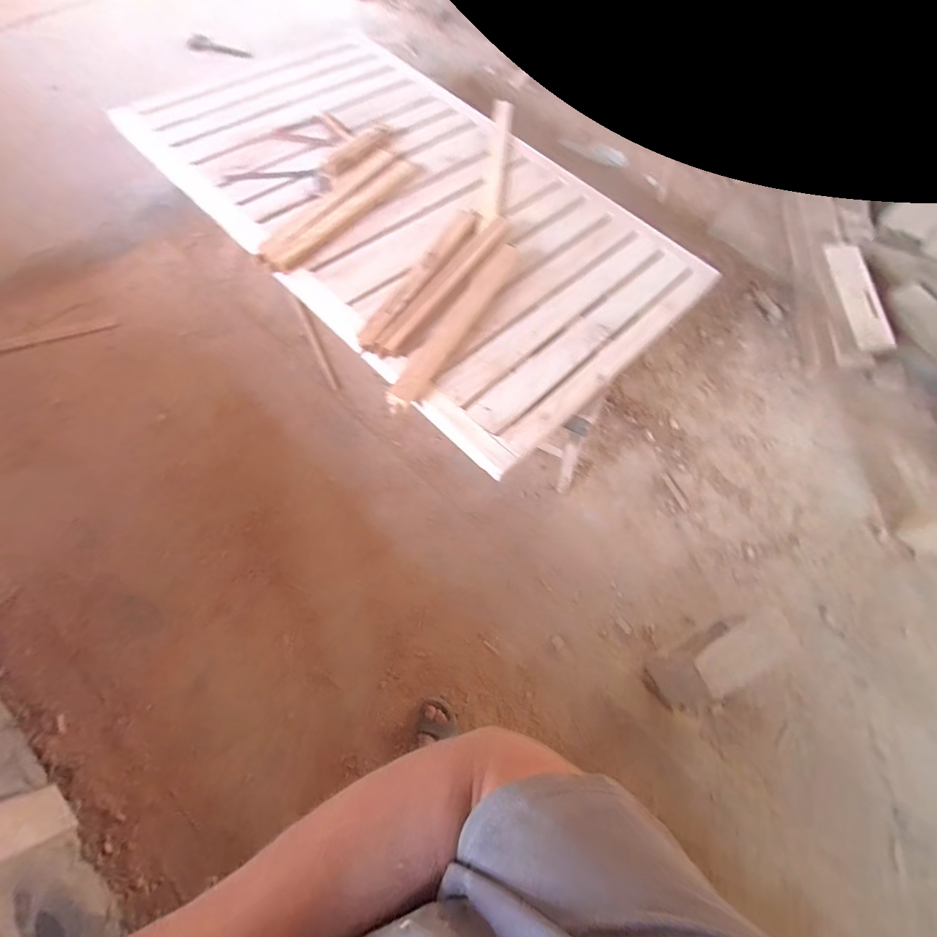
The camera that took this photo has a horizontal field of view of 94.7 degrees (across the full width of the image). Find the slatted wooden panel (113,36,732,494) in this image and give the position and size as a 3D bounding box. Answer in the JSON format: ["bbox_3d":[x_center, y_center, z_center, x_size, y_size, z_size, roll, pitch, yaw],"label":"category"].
[{"bbox_3d":[-0.182,-0.899,1.398,1.056,0.078,1.776,-40,75,-20],"label":"slatted wooden panel"}]

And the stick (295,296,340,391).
[{"bbox_3d":[-0.616,-0.504,1.732,0.032,0.021,0.461,-23,70,-13],"label":"stick"}]

